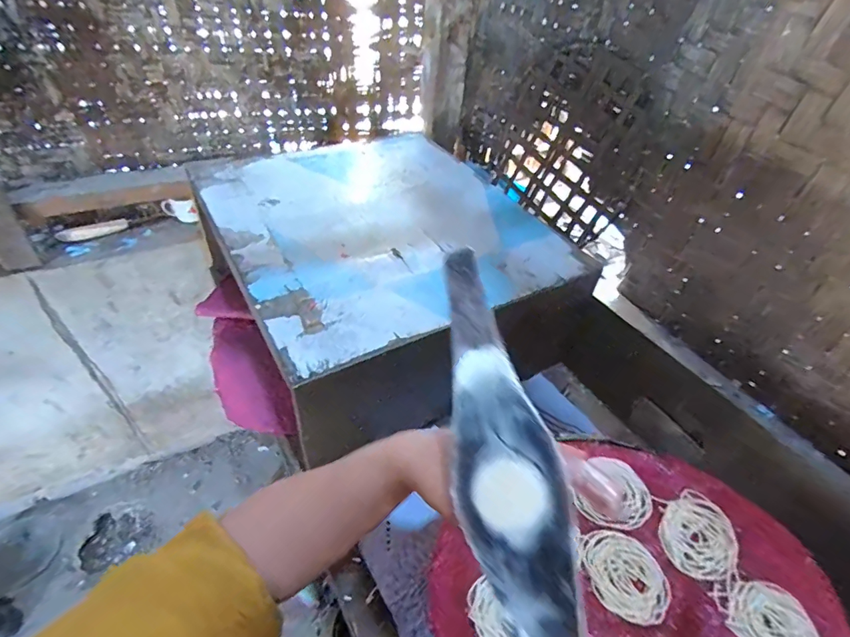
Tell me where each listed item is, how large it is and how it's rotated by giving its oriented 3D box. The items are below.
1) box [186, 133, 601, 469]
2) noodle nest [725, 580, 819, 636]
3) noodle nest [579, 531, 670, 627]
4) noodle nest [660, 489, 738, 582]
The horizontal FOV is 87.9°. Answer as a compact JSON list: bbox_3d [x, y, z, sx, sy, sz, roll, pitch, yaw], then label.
[{"bbox_3d":[-0.076,-0.098,0.820,0.532,0.211,0.676,-20,50,-26],"label":"box"},{"bbox_3d":[0.307,0.272,0.389,0.070,0.011,0.068,4,43,-4],"label":"noodle nest"},{"bbox_3d":[0.188,0.240,0.414,0.072,0.004,0.078,4,43,-4],"label":"noodle nest"},{"bbox_3d":[0.278,0.218,0.446,0.067,0.005,0.088,26,46,19],"label":"noodle nest"}]

